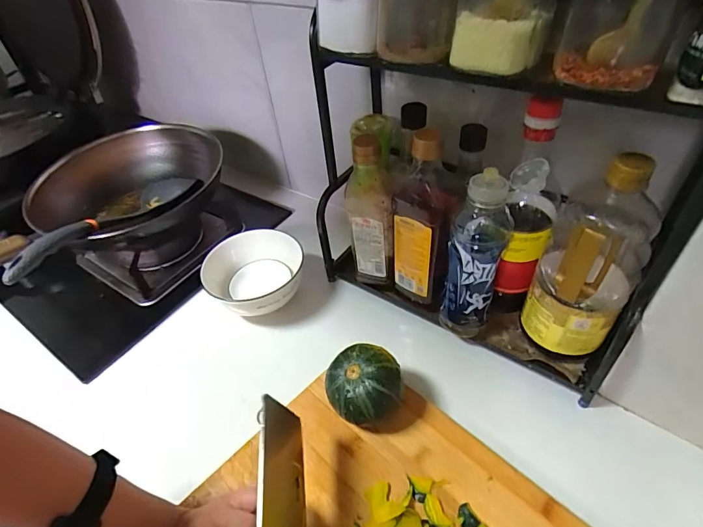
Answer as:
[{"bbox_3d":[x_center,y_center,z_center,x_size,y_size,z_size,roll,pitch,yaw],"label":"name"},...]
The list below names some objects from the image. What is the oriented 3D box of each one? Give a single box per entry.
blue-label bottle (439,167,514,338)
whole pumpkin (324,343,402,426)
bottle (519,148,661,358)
[{"bbox_3d":[0.149,-0.008,0.493,0.059,0.216,0.076,12,48,18],"label":"blue-label bottle"},{"bbox_3d":[0.015,0.144,0.476,0.082,0.072,0.080,-3,45,3],"label":"whole pumpkin"},{"bbox_3d":[0.259,-0.006,0.446,0.091,0.232,0.090,20,51,24],"label":"bottle"}]

